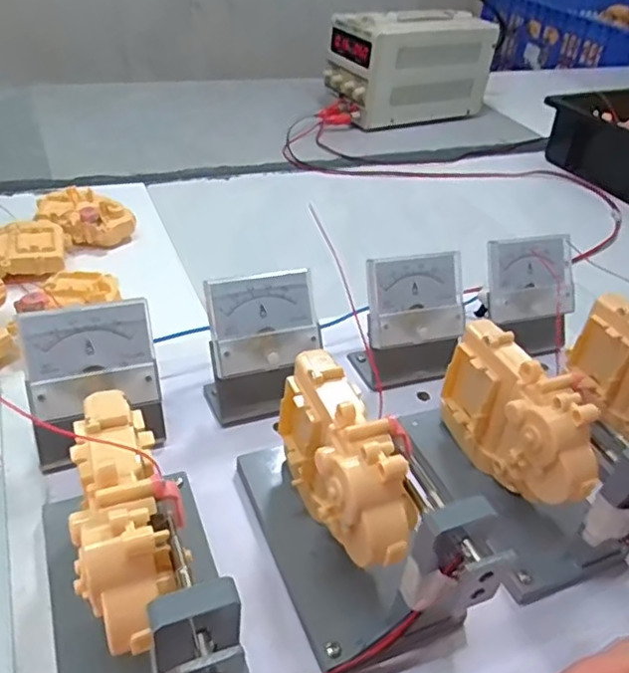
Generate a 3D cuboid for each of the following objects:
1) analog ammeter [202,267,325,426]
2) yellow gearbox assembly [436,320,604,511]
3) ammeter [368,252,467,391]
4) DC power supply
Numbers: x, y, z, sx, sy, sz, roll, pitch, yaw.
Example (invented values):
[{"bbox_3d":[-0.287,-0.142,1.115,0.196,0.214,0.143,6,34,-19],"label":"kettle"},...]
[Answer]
[{"bbox_3d":[-0.028,0.005,0.364,0.066,0.071,0.044,-12,41,-23],"label":"analog ammeter"},{"bbox_3d":[0.103,0.043,0.317,0.031,0.069,0.096,-10,40,-21],"label":"yellow gearbox assembly"},{"bbox_3d":[0.065,-0.012,0.401,0.065,0.072,0.041,-4,38,-13],"label":"ammeter"},{"bbox_3d":[0.167,-0.461,1.060,0.272,0.156,0.137,-19,44,-30],"label":"DC power supply"}]

